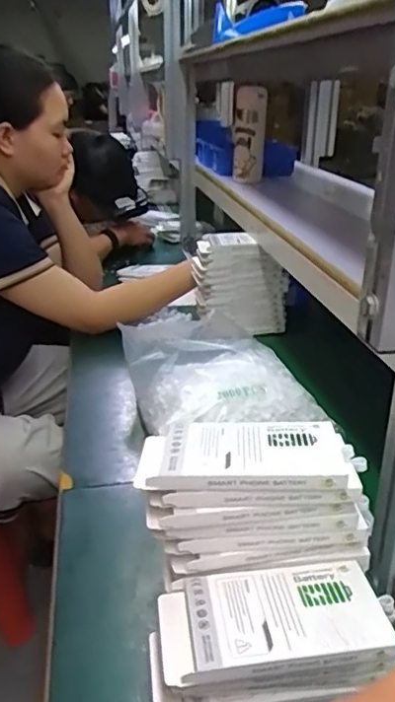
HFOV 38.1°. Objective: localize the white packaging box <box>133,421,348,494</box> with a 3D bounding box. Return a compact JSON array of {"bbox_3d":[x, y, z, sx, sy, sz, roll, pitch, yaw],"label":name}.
[{"bbox_3d":[0.032,0.079,0.441,0.151,0.015,0.075,1,25,1],"label":"white packaging box"}]

